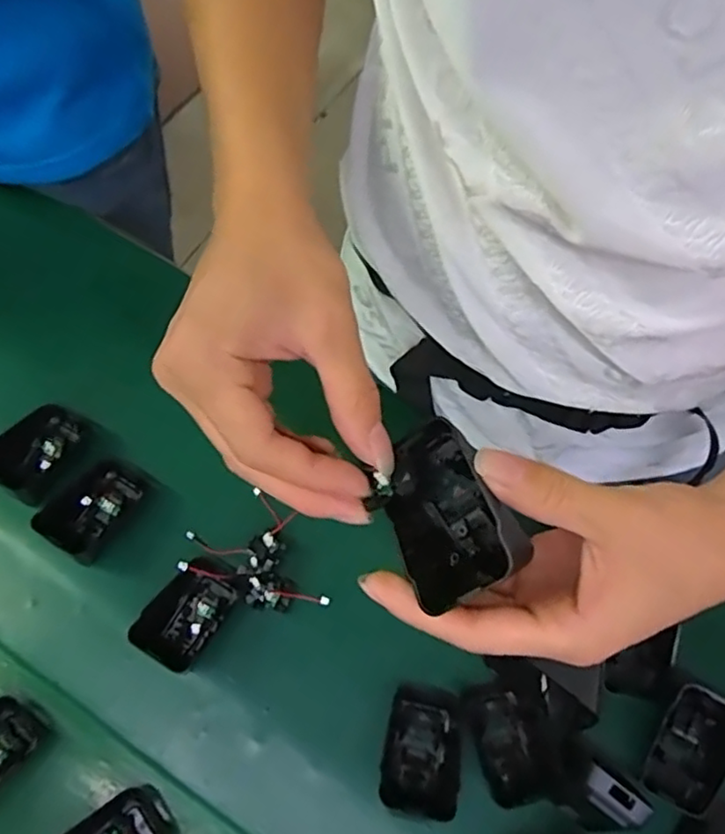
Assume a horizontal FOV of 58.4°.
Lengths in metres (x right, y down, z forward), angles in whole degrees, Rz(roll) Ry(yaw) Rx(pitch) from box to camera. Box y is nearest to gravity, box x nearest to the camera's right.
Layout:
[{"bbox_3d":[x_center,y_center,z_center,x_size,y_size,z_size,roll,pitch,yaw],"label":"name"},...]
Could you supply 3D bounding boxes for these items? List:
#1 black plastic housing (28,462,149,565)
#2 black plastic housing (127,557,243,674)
[{"bbox_3d":[-0.183,0.061,0.441,0.041,0.036,0.065,28,69,10],"label":"black plastic housing"},{"bbox_3d":[-0.111,0.125,0.417,0.041,0.043,0.065,25,68,9],"label":"black plastic housing"}]

